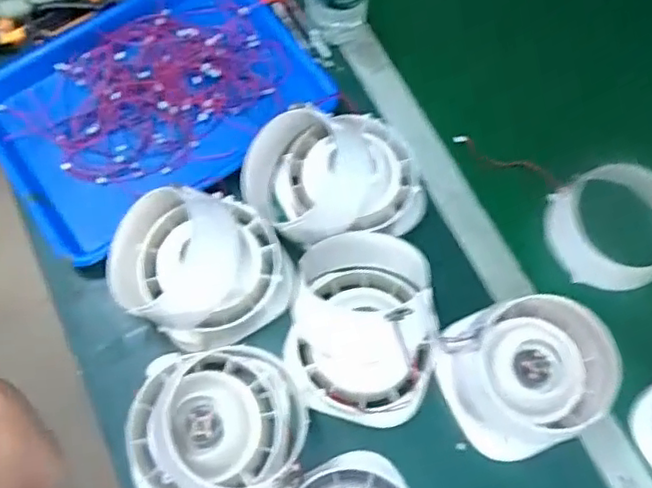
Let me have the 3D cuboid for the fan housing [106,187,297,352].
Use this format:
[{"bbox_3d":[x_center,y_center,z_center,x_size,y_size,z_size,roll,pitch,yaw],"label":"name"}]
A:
[{"bbox_3d":[-0.123,0.022,0.596,0.151,0.071,0.146,1,71,-2],"label":"fan housing"}]

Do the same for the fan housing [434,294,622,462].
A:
[{"bbox_3d":[0.188,0.117,0.568,0.149,0.086,0.133,-12,72,-6],"label":"fan housing"}]

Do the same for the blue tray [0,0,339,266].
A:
[{"bbox_3d":[-0.187,-0.155,0.690,0.341,0.041,0.254,-33,75,-12],"label":"blue tray"}]

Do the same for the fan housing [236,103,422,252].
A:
[{"bbox_3d":[0.008,-0.064,0.627,0.170,0.078,0.127,-14,72,-7],"label":"fan housing"}]

